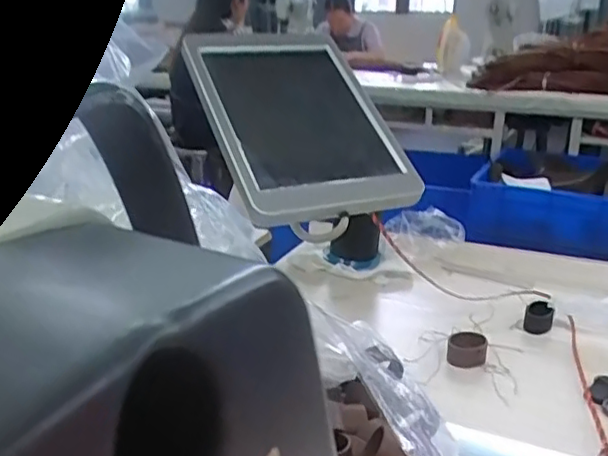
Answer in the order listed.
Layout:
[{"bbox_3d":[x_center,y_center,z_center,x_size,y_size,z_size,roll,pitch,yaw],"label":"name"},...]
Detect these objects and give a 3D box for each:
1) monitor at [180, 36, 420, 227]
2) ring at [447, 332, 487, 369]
[{"bbox_3d":[-0.009,-0.092,0.511,0.142,0.026,0.201,-9,56,-26],"label":"monitor"},{"bbox_3d":[0.138,0.103,0.527,0.031,0.021,0.028,5,20,11],"label":"ring"}]

